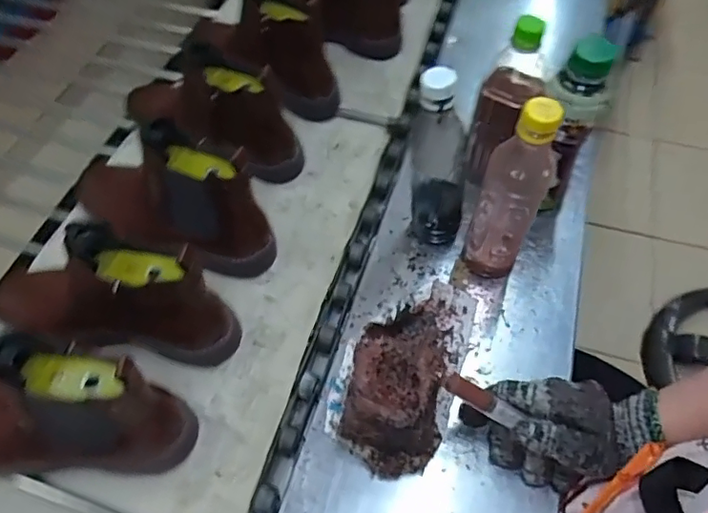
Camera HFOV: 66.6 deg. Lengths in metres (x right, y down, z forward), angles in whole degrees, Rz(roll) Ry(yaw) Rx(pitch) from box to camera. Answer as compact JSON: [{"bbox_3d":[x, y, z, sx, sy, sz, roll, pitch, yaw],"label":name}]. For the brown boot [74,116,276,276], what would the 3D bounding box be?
[{"bbox_3d":[-0.207,-0.061,0.586,0.230,0.174,0.071,12,57,10],"label":"brown boot"}]

